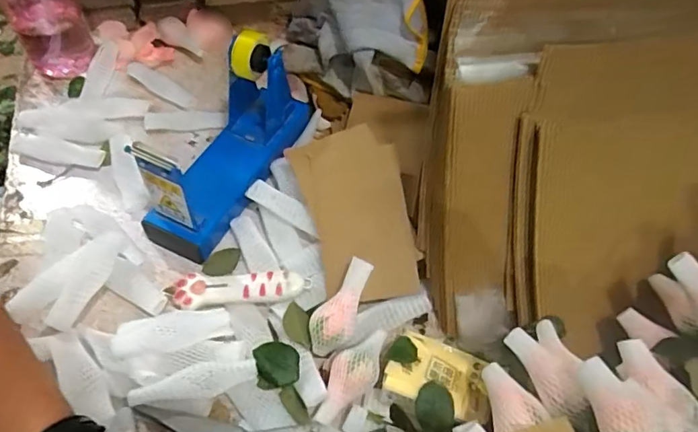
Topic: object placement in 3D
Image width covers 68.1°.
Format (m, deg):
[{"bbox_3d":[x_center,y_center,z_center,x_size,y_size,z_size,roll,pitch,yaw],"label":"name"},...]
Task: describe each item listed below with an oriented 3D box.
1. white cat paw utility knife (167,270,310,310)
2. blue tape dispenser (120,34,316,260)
[{"bbox_3d":[-0.092,0.060,0.432,0.116,0.017,0.031,-2,54,-5],"label":"white cat paw utility knife"},{"bbox_3d":[-0.111,-0.083,0.471,0.074,0.109,0.215,18,55,10],"label":"blue tape dispenser"}]

